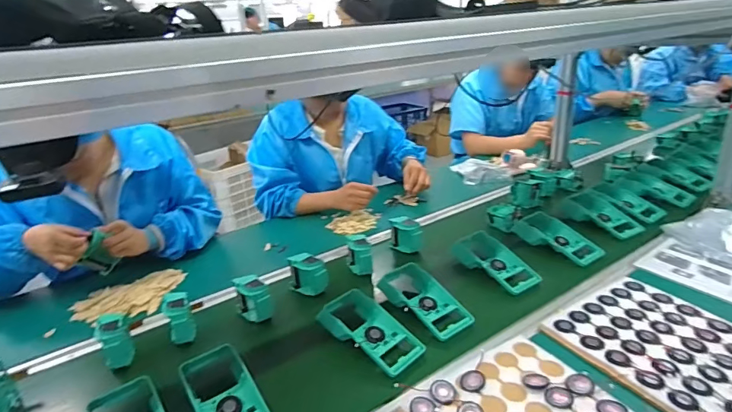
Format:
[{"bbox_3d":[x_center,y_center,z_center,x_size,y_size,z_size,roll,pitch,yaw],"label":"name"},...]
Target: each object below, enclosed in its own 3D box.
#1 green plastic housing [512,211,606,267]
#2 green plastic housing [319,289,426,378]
[{"bbox_3d":[0.434,0.070,0.978,0.087,0.046,0.199,-14,25,-27],"label":"green plastic housing"},{"bbox_3d":[0.008,0.207,0.716,0.179,0.044,0.094,18,29,40],"label":"green plastic housing"}]

